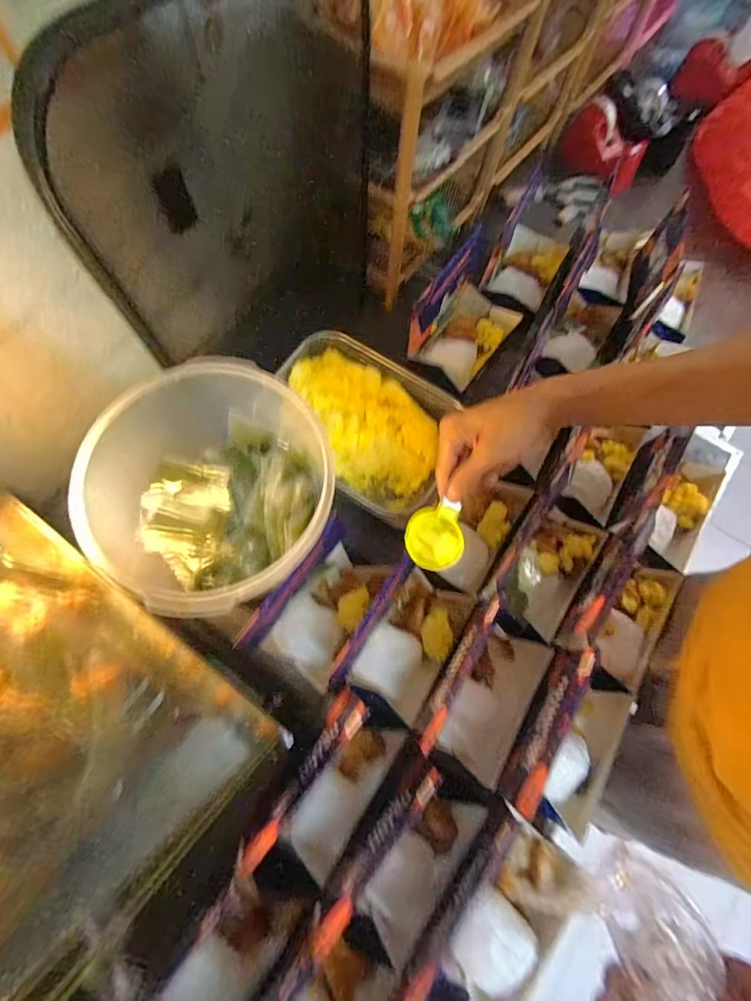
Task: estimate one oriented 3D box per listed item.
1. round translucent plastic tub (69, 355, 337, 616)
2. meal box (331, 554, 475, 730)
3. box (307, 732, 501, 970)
[{"bbox_3d":[-0.170,-0.006,0.500,0.226,0.153,0.248,1,70,-2],"label":"round translucent plastic tub"},{"bbox_3d":[0.040,0.179,0.586,0.113,0.050,0.178,28,72,8],"label":"meal box"},{"bbox_3d":[0.033,0.375,0.443,0.112,0.120,0.172,36,73,10],"label":"box"}]

